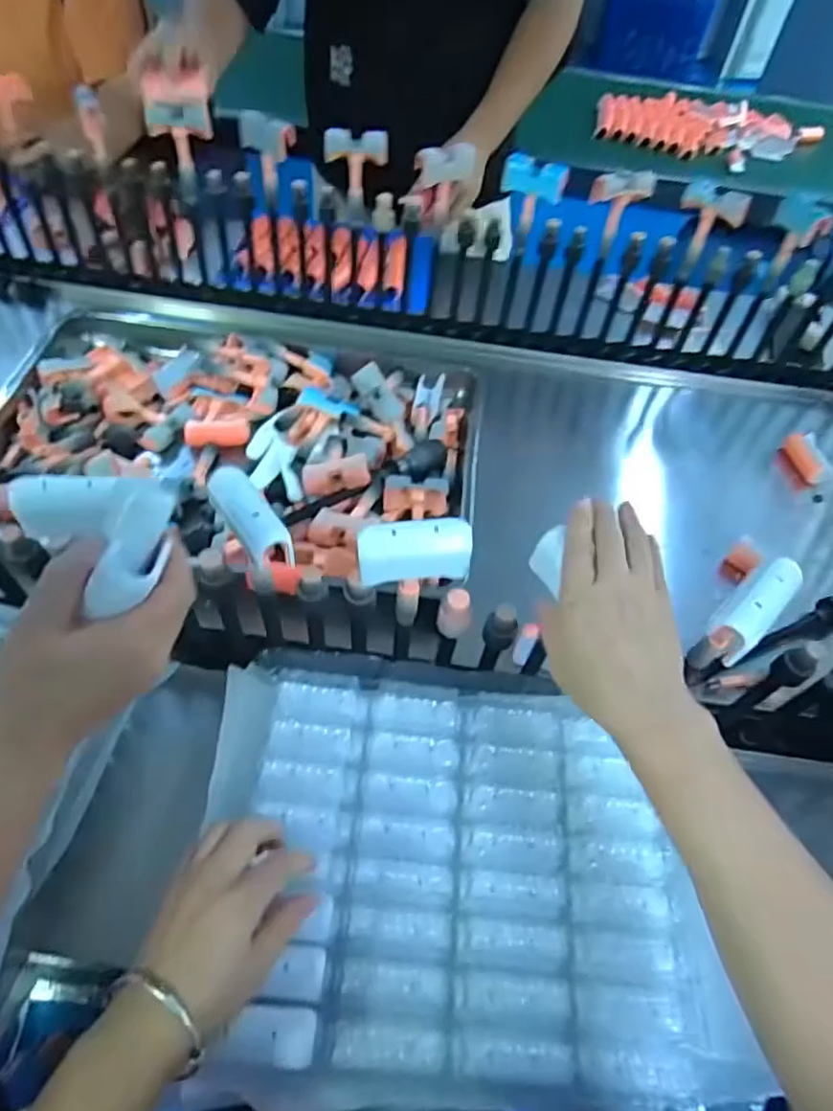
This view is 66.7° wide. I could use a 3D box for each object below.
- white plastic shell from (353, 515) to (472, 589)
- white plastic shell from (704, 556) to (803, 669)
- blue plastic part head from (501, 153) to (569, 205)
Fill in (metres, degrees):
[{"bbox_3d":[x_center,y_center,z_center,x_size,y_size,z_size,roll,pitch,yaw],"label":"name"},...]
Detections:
[{"bbox_3d":[-0.002,-0.004,0.426,0.074,0.044,0.022,-4,26,-7],"label":"white plastic shell"},{"bbox_3d":[0.219,0.030,0.411,0.029,0.022,0.081,40,77,21],"label":"white plastic shell"},{"bbox_3d":[0.144,-0.462,0.775,0.077,0.036,0.026,20,55,9],"label":"blue plastic part head"}]

